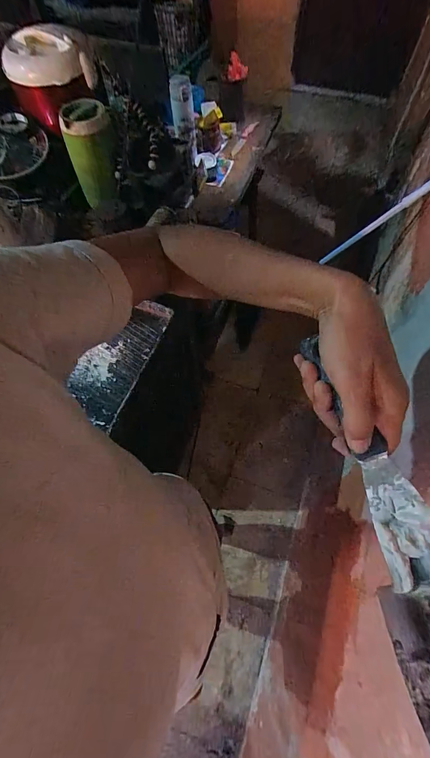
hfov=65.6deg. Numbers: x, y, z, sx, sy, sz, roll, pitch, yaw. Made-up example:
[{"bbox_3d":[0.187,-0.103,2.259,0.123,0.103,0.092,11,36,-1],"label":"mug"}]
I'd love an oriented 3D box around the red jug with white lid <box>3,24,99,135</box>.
[{"bbox_3d":[-0.476,-0.892,0.989,0.237,0.189,0.194,-18,65,-6],"label":"red jug with white lid"}]

